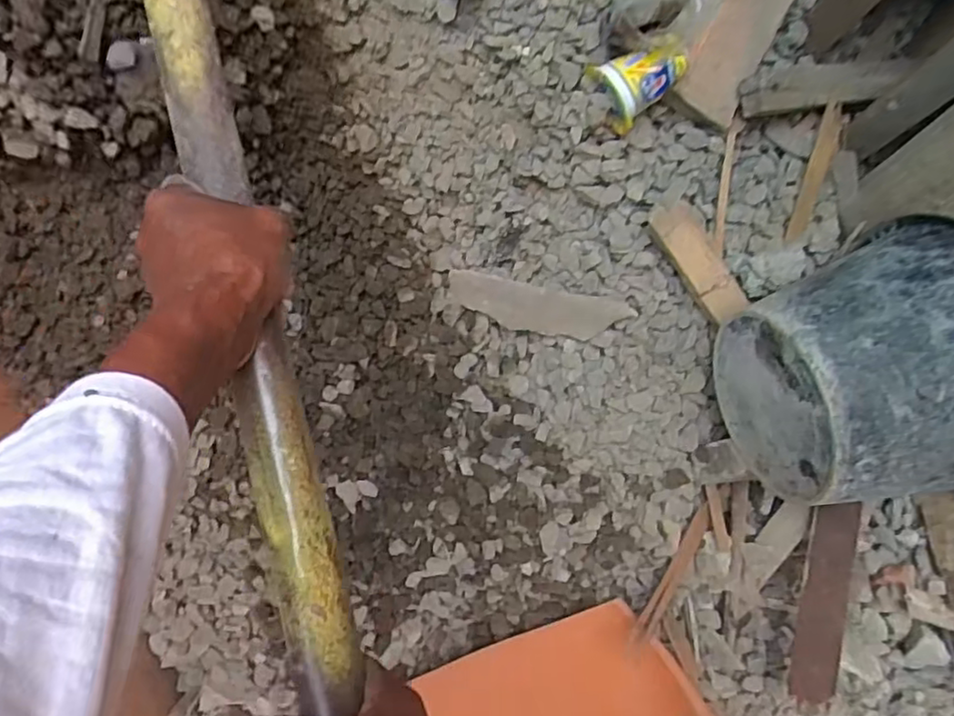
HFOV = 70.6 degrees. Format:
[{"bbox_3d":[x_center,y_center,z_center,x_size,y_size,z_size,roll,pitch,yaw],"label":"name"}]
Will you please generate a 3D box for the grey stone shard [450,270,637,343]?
[{"bbox_3d":[0.070,-0.058,0.792,0.210,0.015,0.056,11,111,9],"label":"grey stone shard"}]

